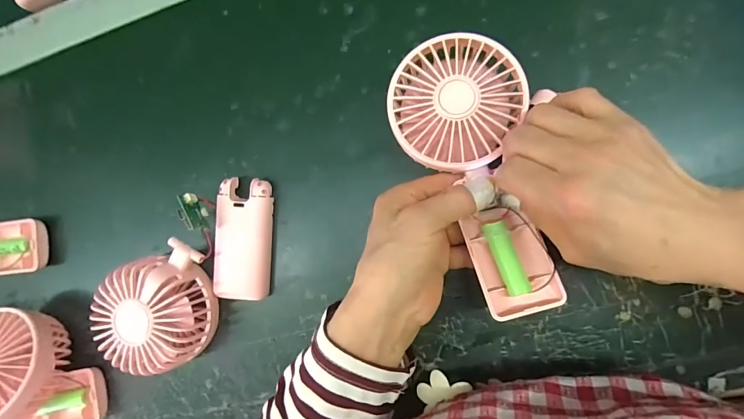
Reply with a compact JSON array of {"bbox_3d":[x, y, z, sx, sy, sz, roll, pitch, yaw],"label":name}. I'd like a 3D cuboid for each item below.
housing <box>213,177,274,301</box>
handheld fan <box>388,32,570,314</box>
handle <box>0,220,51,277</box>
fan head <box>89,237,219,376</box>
[{"bbox_3d":[-0.103,0.024,0.313,0.043,0.018,0.094,3,90,10],"label":"housing"},{"bbox_3d":[0.069,-0.024,0.252,0.085,0.026,0.178,-16,87,9],"label":"handheld fan"},{"bbox_3d":[-0.337,0.036,0.353,0.091,0.023,0.047,-7,88,9],"label":"handle"},{"bbox_3d":[-0.166,0.078,0.308,0.087,0.047,0.092,-17,87,9],"label":"fan head"}]

